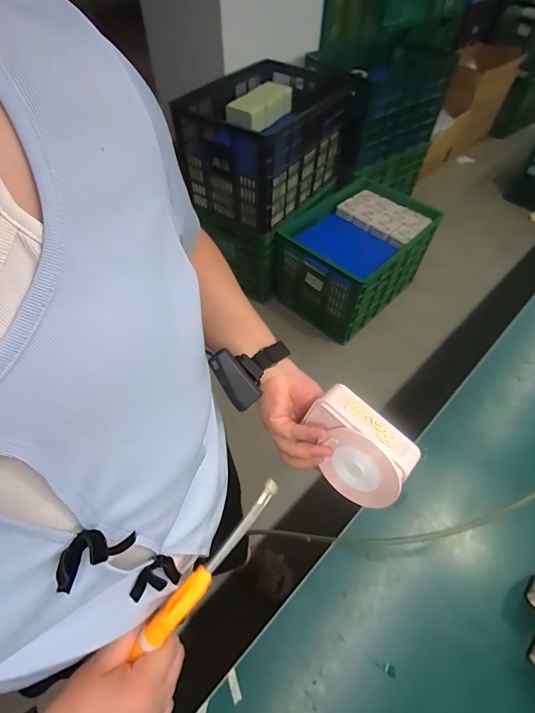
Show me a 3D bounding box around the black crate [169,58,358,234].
[{"bbox_3d":[0.006,-0.978,1.678,0.527,0.416,0.731,31,59,19],"label":"black crate"}]

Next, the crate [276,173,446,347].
[{"bbox_3d":[0.407,-0.494,1.795,0.526,0.386,0.662,37,61,23],"label":"crate"}]

